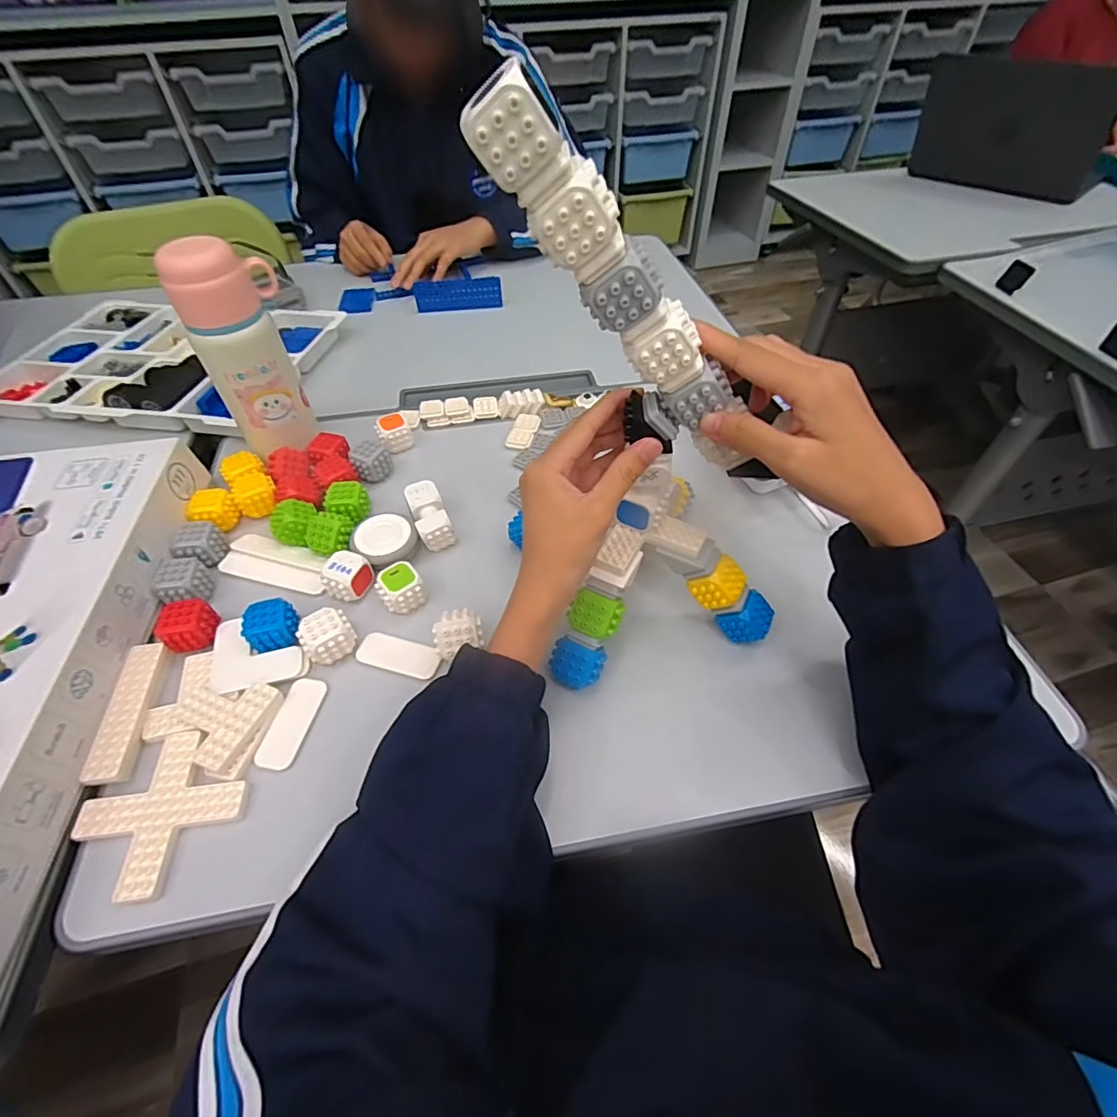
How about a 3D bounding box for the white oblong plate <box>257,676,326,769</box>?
[{"bbox_3d":[-0.193,0.119,0.389,0.025,0.004,0.067,19,51,-6],"label":"white oblong plate"}]

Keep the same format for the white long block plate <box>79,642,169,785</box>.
[{"bbox_3d":[-0.308,0.106,0.383,0.024,0.008,0.103,-7,50,-5],"label":"white long block plate"}]

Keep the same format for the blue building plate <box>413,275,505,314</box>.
[{"bbox_3d":[-0.149,-0.397,0.807,0.128,0.043,0.008,-11,14,-14],"label":"blue building plate"}]

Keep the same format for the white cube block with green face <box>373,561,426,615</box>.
[{"bbox_3d":[-0.132,0.025,0.447,0.034,0.027,0.032,-26,54,-19],"label":"white cube block with green face"}]

